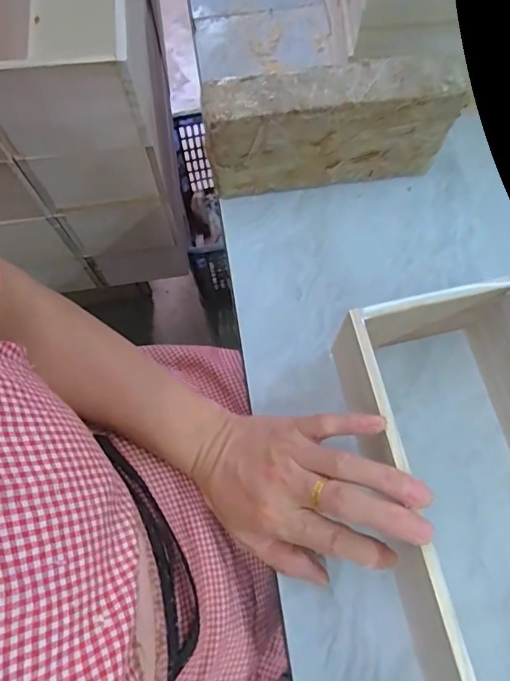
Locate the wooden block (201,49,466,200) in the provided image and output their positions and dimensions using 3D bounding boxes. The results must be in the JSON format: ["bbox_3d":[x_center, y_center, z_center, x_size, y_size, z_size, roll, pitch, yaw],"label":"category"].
[{"bbox_3d":[0.061,-0.181,0.411,0.202,0.104,0.044,-8,71,-2],"label":"wooden block"}]

